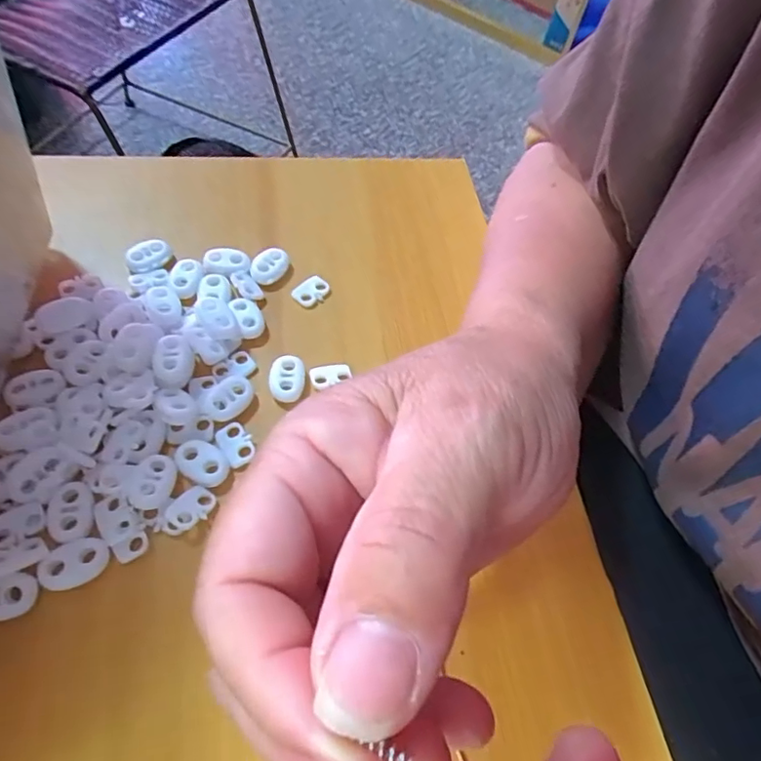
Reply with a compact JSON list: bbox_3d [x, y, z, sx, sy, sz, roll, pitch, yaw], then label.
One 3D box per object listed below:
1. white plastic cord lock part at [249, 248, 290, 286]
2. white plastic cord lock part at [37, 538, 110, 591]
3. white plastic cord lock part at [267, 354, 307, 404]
[{"bbox_3d":[-0.054,-0.057,0.272,0.021,0.009,0.014,-30,66,-23],"label":"white plastic cord lock part"},{"bbox_3d":[-0.106,0.063,0.191,0.021,0.005,0.015,-14,61,-16],"label":"white plastic cord lock part"},{"bbox_3d":[-0.041,-0.001,0.240,0.016,0.007,0.021,2,58,-6],"label":"white plastic cord lock part"}]

